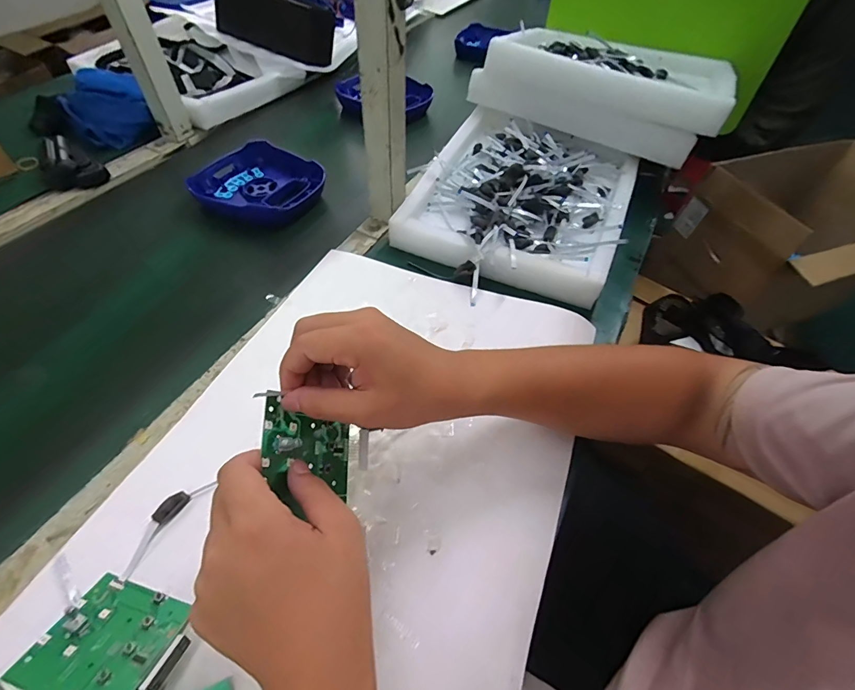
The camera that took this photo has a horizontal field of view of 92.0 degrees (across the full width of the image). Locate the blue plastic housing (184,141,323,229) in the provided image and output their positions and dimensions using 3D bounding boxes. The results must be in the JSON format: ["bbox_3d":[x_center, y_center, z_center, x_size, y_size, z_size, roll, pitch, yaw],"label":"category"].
[{"bbox_3d":[-0.254,-0.249,0.641,0.189,0.040,0.153,23,55,15],"label":"blue plastic housing"}]

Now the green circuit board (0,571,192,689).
[{"bbox_3d":[-0.224,0.207,0.290,0.079,0.013,0.074,17,31,8],"label":"green circuit board"}]

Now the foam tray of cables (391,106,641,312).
[{"bbox_3d":[0.134,-0.218,0.601,0.290,0.078,0.332,19,54,12],"label":"foam tray of cables"}]

